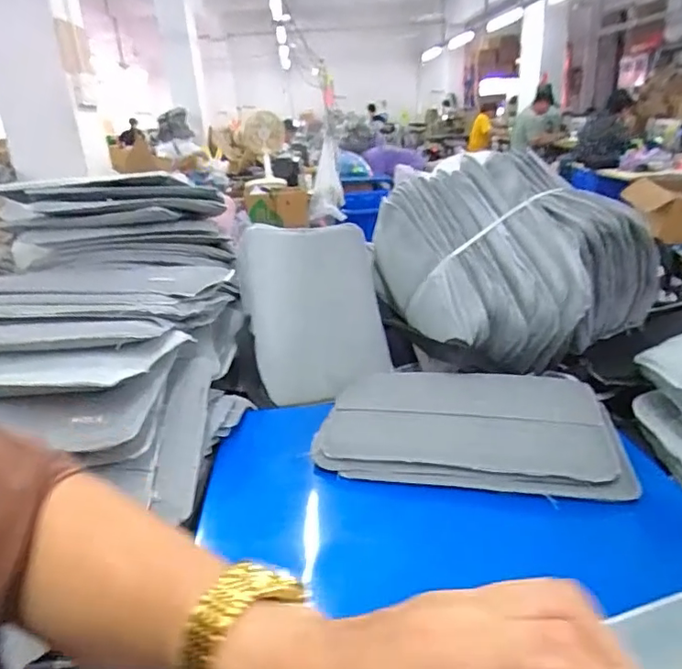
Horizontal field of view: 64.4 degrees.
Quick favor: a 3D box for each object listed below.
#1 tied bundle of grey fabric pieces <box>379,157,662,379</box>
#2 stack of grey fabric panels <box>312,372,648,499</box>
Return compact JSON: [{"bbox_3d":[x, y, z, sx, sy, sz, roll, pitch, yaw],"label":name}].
[{"bbox_3d":[0.285,-0.137,0.950,0.332,0.275,0.394,-14,24,-23],"label":"tied bundle of grey fabric pieces"},{"bbox_3d":[0.169,0.118,0.728,0.374,0.031,0.263,3,23,16],"label":"stack of grey fabric panels"}]

